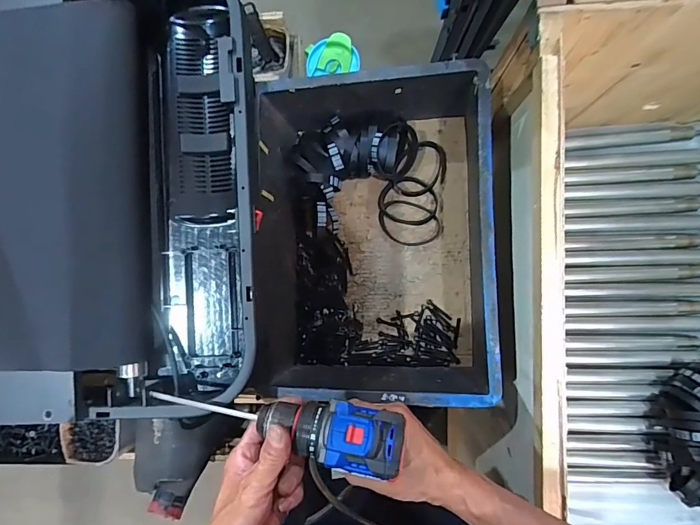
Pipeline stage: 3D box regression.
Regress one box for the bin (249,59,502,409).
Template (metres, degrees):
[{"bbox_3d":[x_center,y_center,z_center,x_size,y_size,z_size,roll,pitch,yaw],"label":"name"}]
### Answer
[{"bbox_3d":[0.045,-0.051,0.657,0.333,0.189,0.491,-1,88,5],"label":"bin"}]

